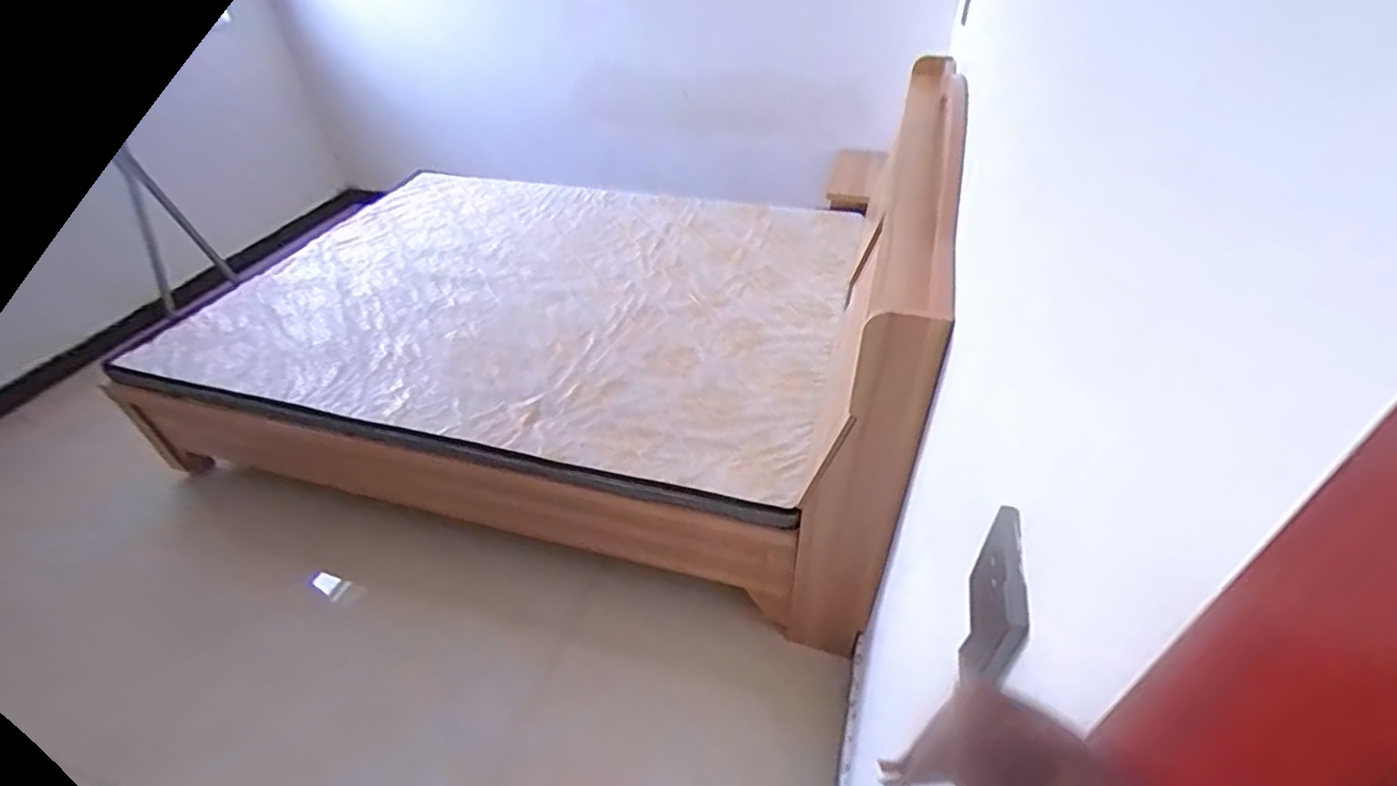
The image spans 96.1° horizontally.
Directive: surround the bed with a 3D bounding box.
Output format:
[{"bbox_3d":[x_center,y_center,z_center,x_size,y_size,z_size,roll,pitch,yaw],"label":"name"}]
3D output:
[{"bbox_3d":[-0.429,-0.424,1.820,2.081,0.856,1.392,10,42,15],"label":"bed"}]

